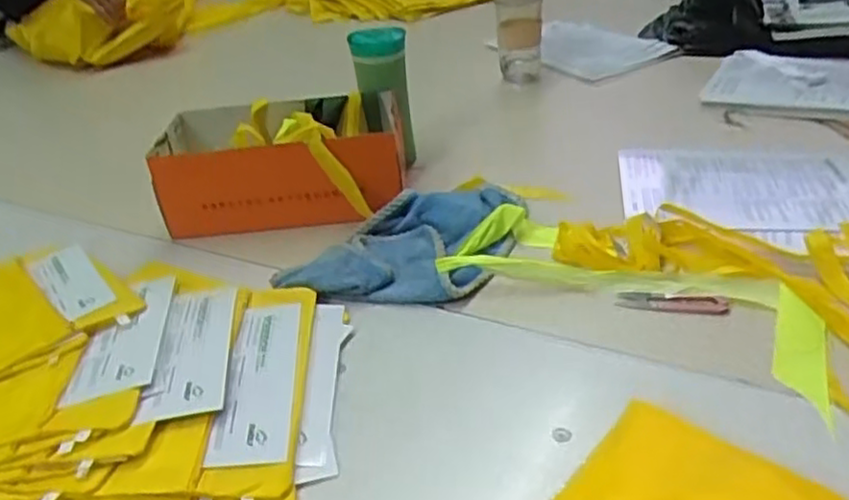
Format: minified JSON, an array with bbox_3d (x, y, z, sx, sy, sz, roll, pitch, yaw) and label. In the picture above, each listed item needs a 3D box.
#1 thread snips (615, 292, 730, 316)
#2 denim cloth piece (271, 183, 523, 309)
[{"bbox_3d":[0.246,0.053,0.720,0.103,0.007,0.026,4,35,15],"label":"thread snips"},{"bbox_3d":[-0.020,-0.023,0.833,0.251,0.036,0.230,0,34,10],"label":"denim cloth piece"}]

